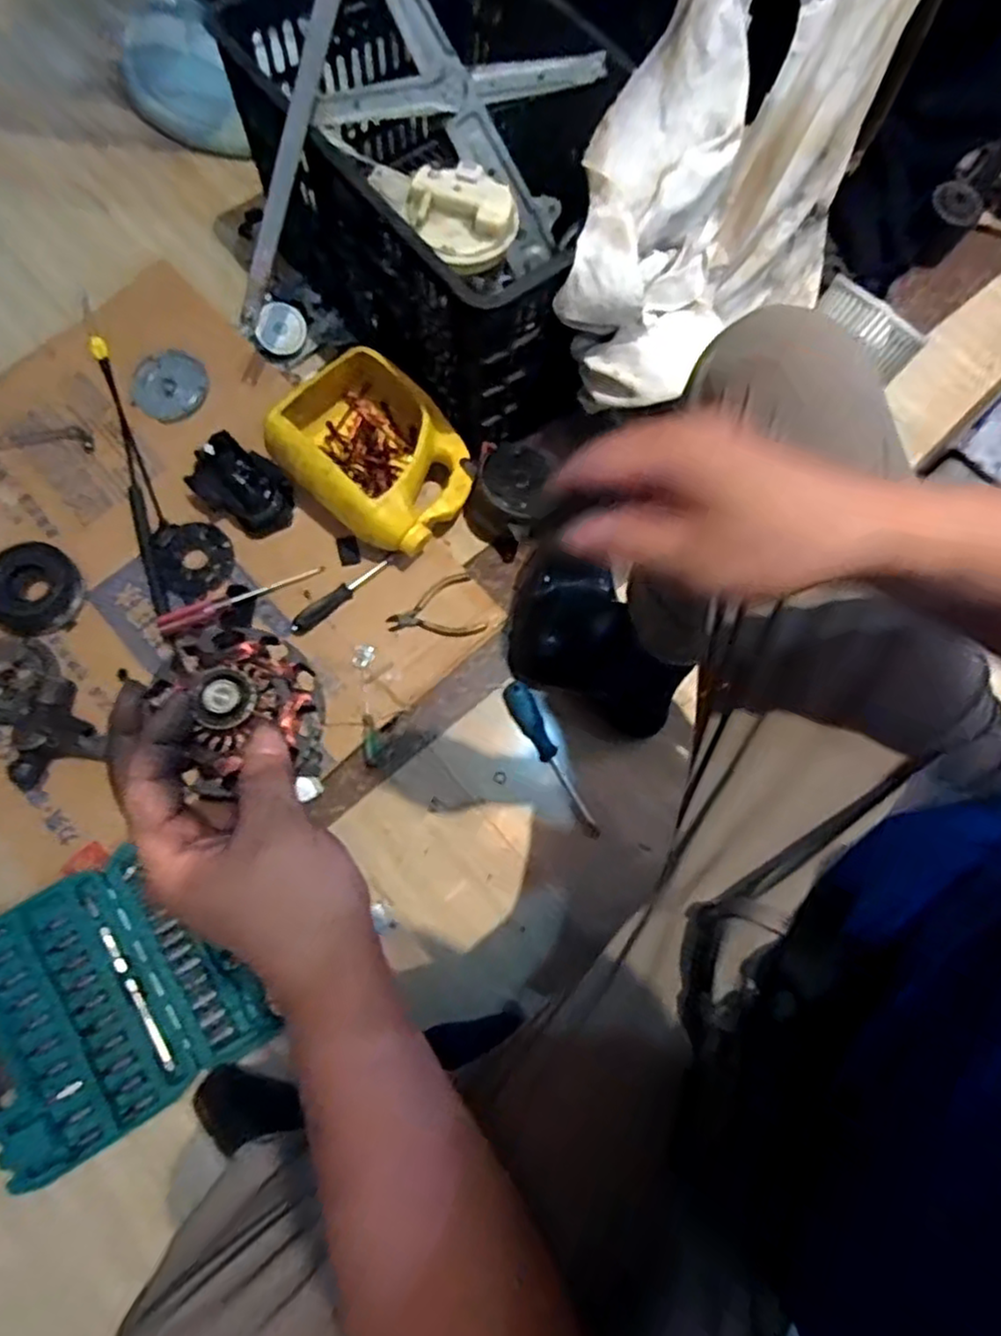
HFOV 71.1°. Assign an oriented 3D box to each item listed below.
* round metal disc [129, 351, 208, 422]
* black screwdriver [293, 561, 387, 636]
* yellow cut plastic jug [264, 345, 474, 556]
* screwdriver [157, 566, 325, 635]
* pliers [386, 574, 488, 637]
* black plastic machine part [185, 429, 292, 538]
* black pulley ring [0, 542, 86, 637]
[{"bbox_3d":[-0.433,-0.370,0.916,0.092,0.013,0.097,0,74,-1],"label":"round metal disc"},{"bbox_3d":[-0.190,-0.087,0.841,0.020,0.025,0.141,43,65,11],"label":"black screwdriver"},{"bbox_3d":[-0.149,-0.260,0.841,0.234,0.110,0.181,38,77,10],"label":"yellow cut plastic jug"},{"bbox_3d":[-0.308,-0.083,0.836,0.197,0.028,0.023,-24,76,-7],"label":"screwdriver"},{"bbox_3d":[-0.081,-0.067,0.849,0.111,0.007,0.078,-18,75,-6],"label":"pliers"},{"bbox_3d":[-0.313,-0.219,0.854,0.119,0.065,0.083,34,77,9],"label":"black plastic machine part"},{"bbox_3d":[-0.550,-0.093,0.823,0.095,0.043,0.108,32,76,8],"label":"black pulley ring"}]

